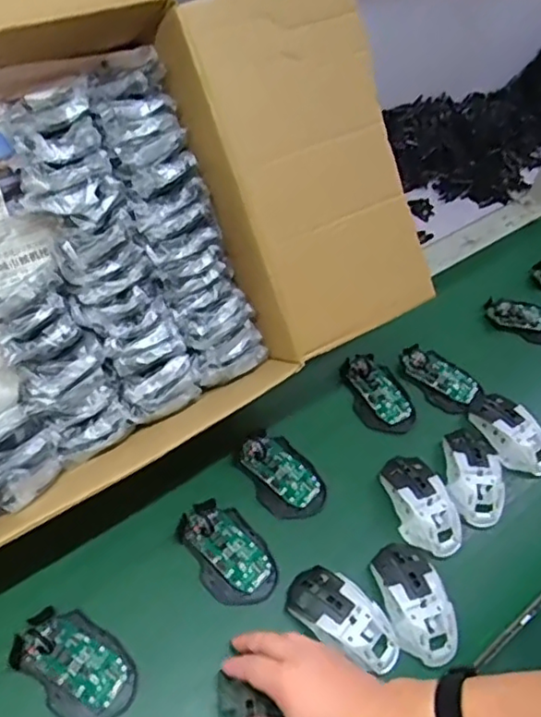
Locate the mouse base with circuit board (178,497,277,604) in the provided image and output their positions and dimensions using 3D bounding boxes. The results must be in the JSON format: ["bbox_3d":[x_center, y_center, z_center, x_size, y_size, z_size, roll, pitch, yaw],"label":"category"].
[{"bbox_3d":[-0.043,0.197,0.644,0.072,0.017,0.113,-31,62,-25],"label":"mouse base with circuit board"}]

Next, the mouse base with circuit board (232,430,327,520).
[{"bbox_3d":[0.013,0.126,0.703,0.069,0.022,0.111,-32,62,-25],"label":"mouse base with circuit board"}]

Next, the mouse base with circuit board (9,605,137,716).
[{"bbox_3d":[-0.175,0.275,0.565,0.114,0.019,0.070,37,59,20],"label":"mouse base with circuit board"}]

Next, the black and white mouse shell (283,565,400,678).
[{"bbox_3d":[0.073,0.249,0.605,0.116,0.033,0.060,39,60,21],"label":"black and white mouse shell"}]

